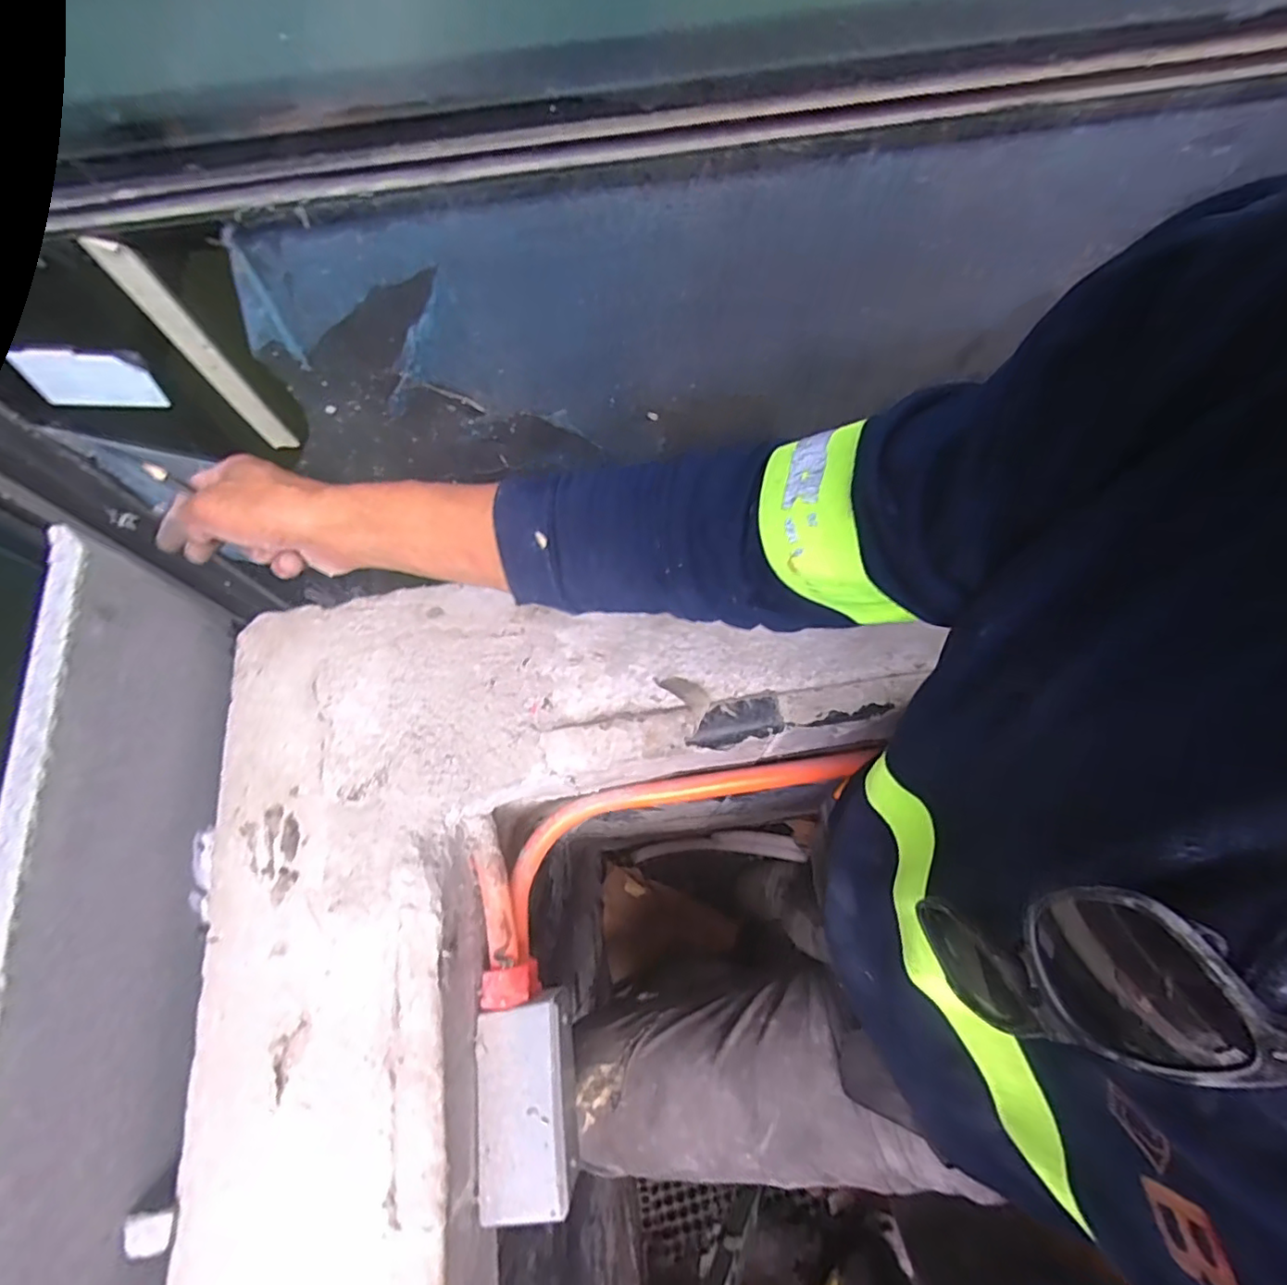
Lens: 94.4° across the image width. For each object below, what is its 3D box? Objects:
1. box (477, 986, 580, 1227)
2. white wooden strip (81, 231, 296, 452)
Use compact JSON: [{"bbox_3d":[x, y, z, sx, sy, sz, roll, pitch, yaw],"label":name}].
[{"bbox_3d":[-0.075,0.304,0.400,0.060,0.042,0.113,-7,69,0],"label":"box"},{"bbox_3d":[-0.368,-0.237,0.503,0.027,0.206,0.015,22,71,10],"label":"white wooden strip"}]

